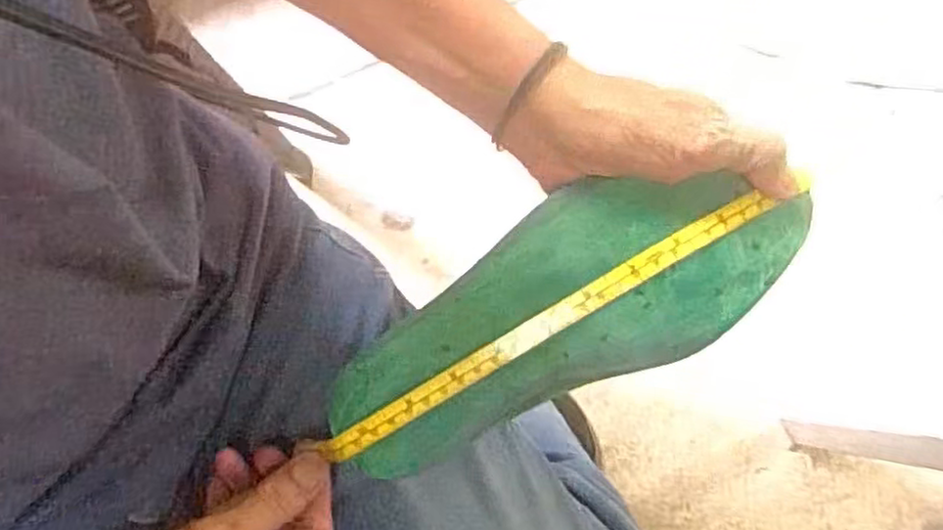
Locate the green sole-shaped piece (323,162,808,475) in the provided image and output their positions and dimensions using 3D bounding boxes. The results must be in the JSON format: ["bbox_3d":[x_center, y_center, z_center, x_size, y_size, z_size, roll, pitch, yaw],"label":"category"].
[{"bbox_3d":[0.043,0.020,0.349,0.242,0.022,0.088,-26,79,3],"label":"green sole-shaped piece"}]

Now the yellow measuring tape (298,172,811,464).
[{"bbox_3d":[0.037,0.030,0.343,0.249,0.011,0.014,-30,80,2],"label":"yellow measuring tape"}]

